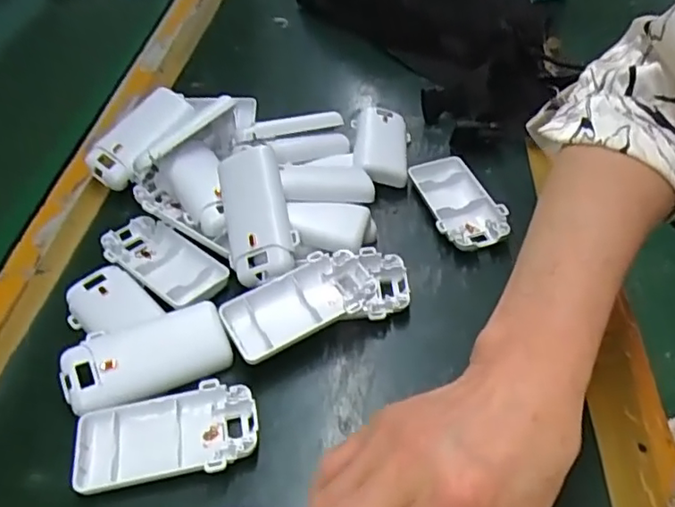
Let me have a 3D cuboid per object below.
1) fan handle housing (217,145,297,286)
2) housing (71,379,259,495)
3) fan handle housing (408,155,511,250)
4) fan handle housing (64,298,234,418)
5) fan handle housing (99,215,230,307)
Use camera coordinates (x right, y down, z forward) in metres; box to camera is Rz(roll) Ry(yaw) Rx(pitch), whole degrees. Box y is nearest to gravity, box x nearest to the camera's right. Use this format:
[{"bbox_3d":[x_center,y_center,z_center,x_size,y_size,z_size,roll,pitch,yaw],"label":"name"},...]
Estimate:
[{"bbox_3d":[-0.055,-0.028,0.394,0.042,0.021,0.097,-10,68,-7],"label":"fan handle housing"},{"bbox_3d":[-0.092,0.101,0.316,0.095,0.015,0.049,-12,48,-8],"label":"housing"},{"bbox_3d":[0.091,-0.037,0.437,0.049,0.018,0.092,-15,47,-9],"label":"fan handle housing"},{"bbox_3d":[-0.113,0.059,0.344,0.092,0.018,0.047,-21,50,-16],"label":"fan handle housing"},{"bbox_3d":[-0.122,0.005,0.404,0.095,0.015,0.046,31,56,27],"label":"fan handle housing"}]

